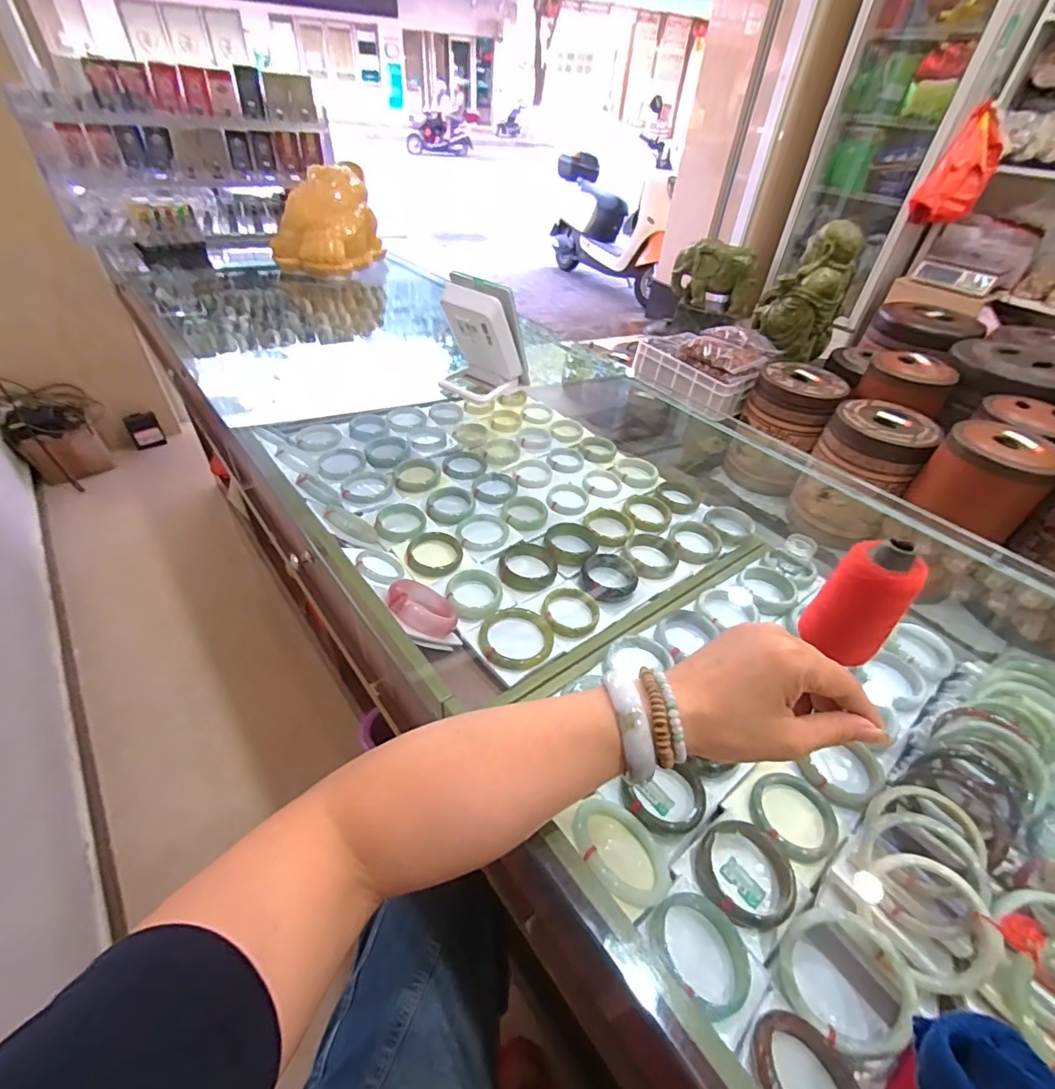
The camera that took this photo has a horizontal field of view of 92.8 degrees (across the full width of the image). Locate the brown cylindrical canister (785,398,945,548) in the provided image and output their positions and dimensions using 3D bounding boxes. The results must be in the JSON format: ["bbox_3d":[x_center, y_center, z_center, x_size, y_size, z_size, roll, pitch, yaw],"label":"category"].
[{"bbox_3d":[1.074,-0.231,1.653,0.284,0.424,0.266,2,43,-2],"label":"brown cylindrical canister"}]

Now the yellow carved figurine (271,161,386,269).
[{"bbox_3d":[-0.454,-0.761,1.170,0.166,0.178,0.261,19,45,16],"label":"yellow carved figurine"}]

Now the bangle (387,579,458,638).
[{"bbox_3d":[-0.105,0.061,0.513,0.076,0.018,0.068,31,20,-25],"label":"bangle"}]

